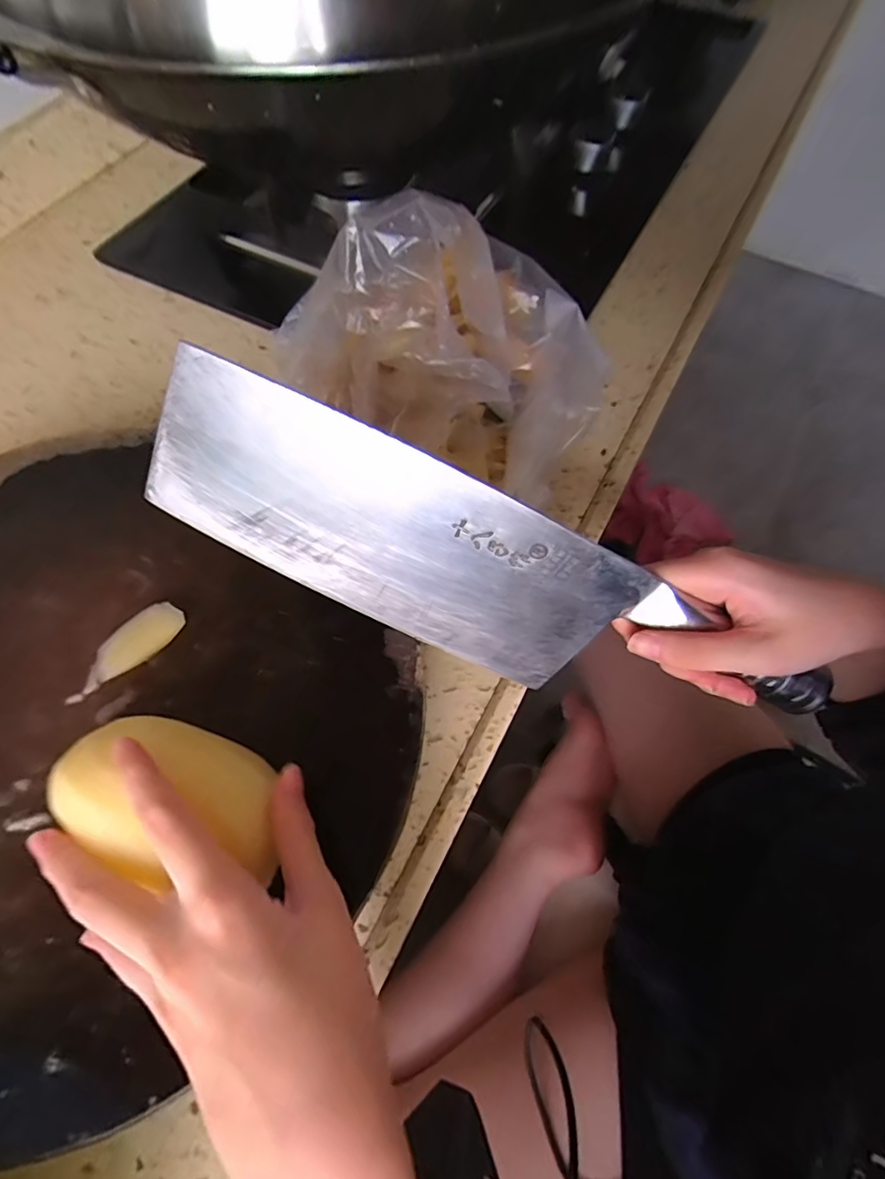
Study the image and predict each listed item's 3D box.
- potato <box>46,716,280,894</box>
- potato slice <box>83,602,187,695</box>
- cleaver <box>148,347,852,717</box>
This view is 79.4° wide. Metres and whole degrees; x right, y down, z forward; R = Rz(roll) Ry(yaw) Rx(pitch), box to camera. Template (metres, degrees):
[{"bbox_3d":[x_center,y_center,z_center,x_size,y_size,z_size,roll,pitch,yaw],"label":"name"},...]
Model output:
[{"bbox_3d":[-0.109,0.084,0.220,0.098,0.035,0.054,21,62,12],"label":"potato"},{"bbox_3d":[-0.157,0.027,0.268,0.055,0.005,0.024,-40,70,-17],"label":"potato slice"},{"bbox_3d":[0.034,-0.004,0.258,0.323,0.091,0.025,23,38,-14],"label":"cleaver"}]

